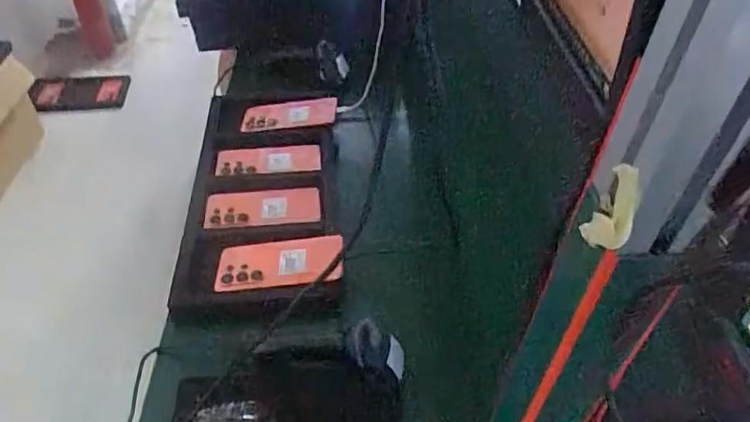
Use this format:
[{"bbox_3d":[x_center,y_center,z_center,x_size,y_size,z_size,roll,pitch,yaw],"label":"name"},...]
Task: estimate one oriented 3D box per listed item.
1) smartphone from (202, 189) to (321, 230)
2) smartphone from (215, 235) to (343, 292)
[{"bbox_3d":[-0.166,-0.011,0.832,0.167,0.015,0.075,-7,45,-8],"label":"smartphone"},{"bbox_3d":[-0.127,0.070,0.745,0.166,0.008,0.075,-3,54,5],"label":"smartphone"}]

